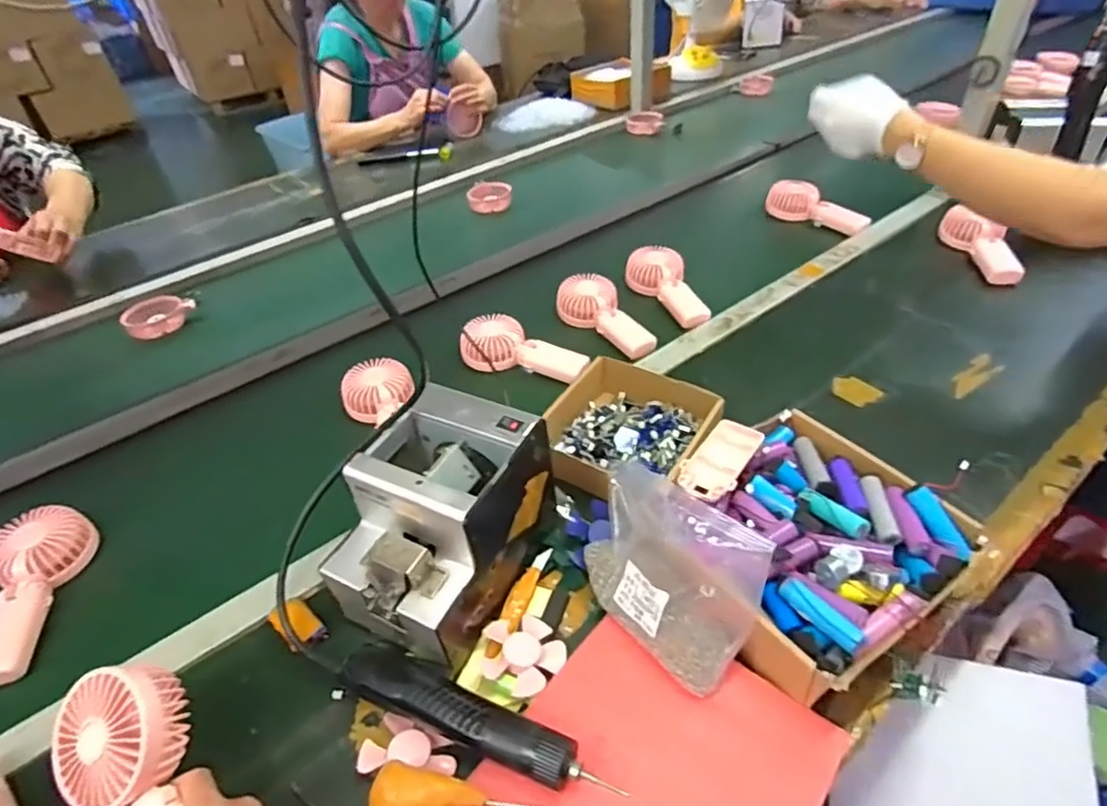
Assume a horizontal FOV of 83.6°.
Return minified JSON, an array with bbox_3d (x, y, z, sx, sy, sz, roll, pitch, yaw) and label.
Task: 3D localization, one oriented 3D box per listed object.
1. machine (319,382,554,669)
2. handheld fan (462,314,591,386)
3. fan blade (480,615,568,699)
[{"bbox_3d":[-0.101,0.102,0.552,0.131,0.135,0.181,16,46,25],"label":"machine"},{"bbox_3d":[-0.040,-0.069,0.846,0.174,0.056,0.066,16,46,7],"label":"handheld fan"},{"bbox_3d":[-0.028,0.211,0.526,0.065,0.017,0.073,-32,46,-26],"label":"fan blade"}]

